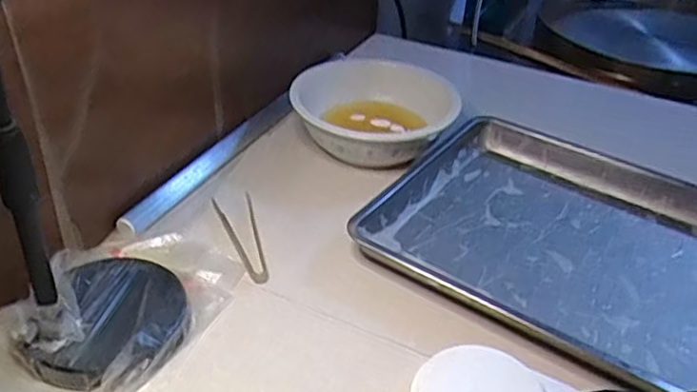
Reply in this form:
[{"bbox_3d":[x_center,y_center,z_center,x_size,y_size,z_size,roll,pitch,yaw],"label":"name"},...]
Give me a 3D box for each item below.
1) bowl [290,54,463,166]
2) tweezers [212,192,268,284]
[{"bbox_3d":[0.036,-0.122,1.012,0.240,0.087,0.237,3,37,-2],"label":"bowl"},{"bbox_3d":[-0.138,0.050,0.836,0.051,0.007,0.177,-9,39,-17],"label":"tweezers"}]

